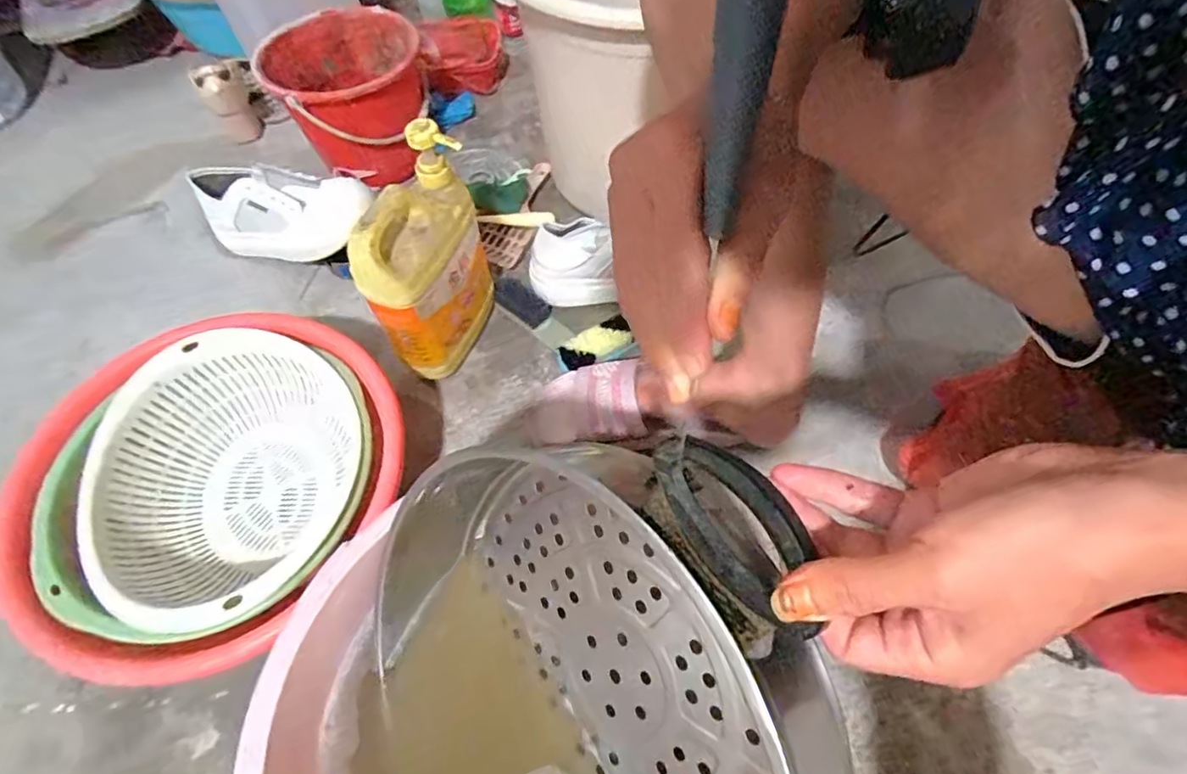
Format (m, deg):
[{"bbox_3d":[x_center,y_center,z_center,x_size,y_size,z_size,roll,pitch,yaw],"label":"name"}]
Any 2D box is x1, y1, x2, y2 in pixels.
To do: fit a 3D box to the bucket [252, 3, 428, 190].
[{"bbox_3d":[-0.322,-0.376,0.785,0.179,0.173,0.179,-1,60,2],"label":"bucket"}]

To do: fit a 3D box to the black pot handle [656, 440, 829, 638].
[{"bbox_3d":[0.062,0.061,0.245,0.045,0.019,0.093,-46,66,25],"label":"black pot handle"}]

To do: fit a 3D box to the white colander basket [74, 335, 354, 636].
[{"bbox_3d":[-0.331,0.082,0.530,0.210,0.101,0.251,8,61,7],"label":"white colander basket"}]

